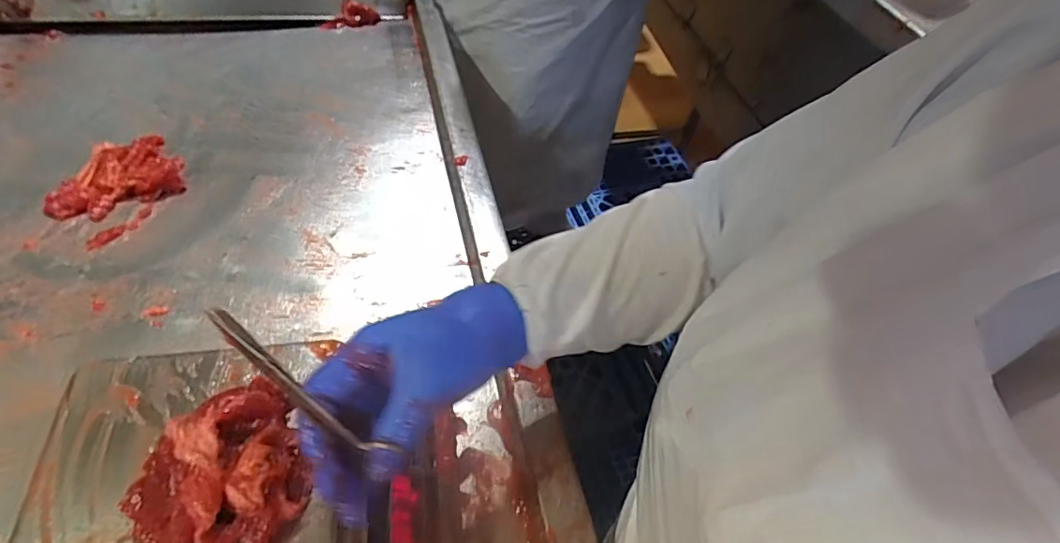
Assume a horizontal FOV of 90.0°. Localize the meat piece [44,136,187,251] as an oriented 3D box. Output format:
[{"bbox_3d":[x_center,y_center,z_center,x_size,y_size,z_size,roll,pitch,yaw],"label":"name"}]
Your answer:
[{"bbox_3d":[-0.493,-0.106,0.636,0.133,0.025,0.143,38,55,20],"label":"meat piece"}]

